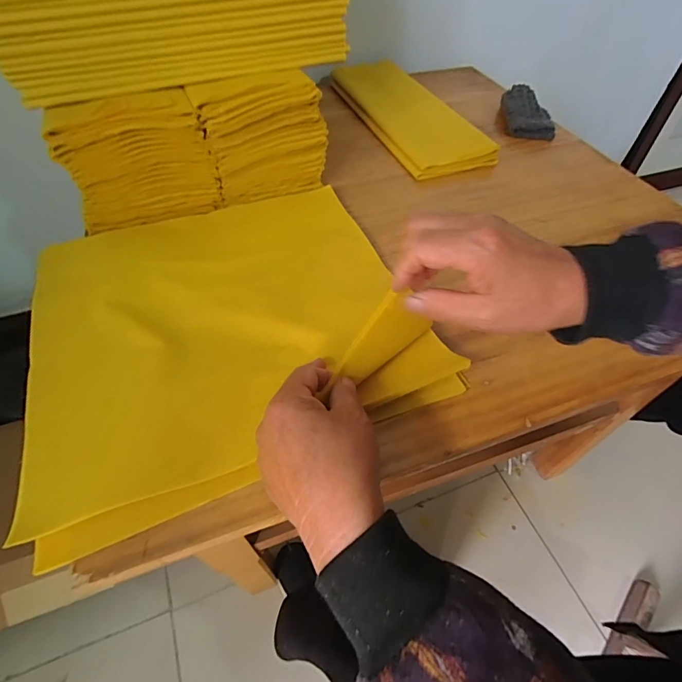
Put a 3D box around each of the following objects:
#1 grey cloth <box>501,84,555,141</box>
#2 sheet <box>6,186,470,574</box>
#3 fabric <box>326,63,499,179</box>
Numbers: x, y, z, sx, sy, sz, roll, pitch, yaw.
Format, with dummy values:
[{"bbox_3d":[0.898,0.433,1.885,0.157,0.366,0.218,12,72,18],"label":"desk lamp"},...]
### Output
[{"bbox_3d":[0.276,-0.338,0.603,0.062,0.035,0.100,2,52,-1],"label":"grey cloth"},{"bbox_3d":[-0.098,-0.034,0.346,0.311,0.047,0.294,-19,58,-16],"label":"sheet"},{"bbox_3d":[0.099,-0.342,0.601,0.124,0.027,0.310,-17,55,-15],"label":"fabric"}]

